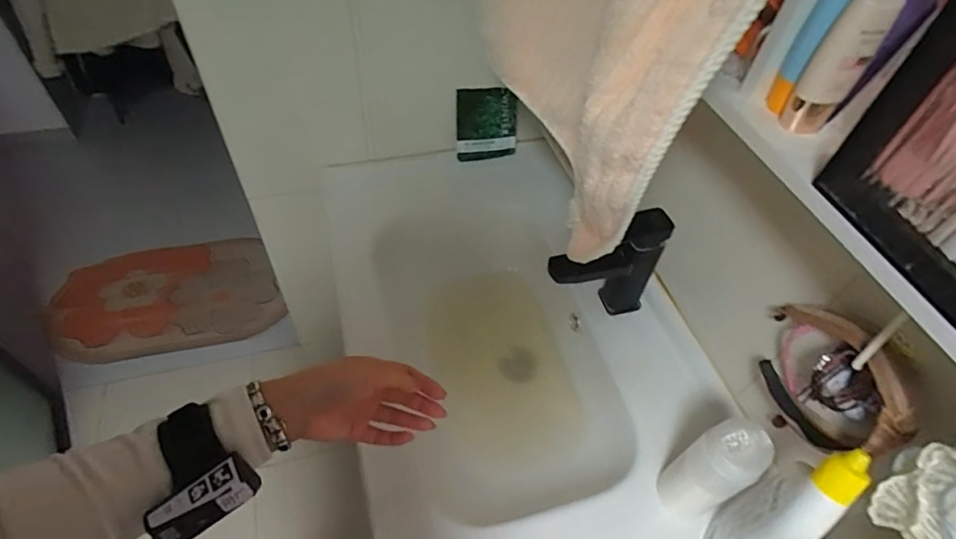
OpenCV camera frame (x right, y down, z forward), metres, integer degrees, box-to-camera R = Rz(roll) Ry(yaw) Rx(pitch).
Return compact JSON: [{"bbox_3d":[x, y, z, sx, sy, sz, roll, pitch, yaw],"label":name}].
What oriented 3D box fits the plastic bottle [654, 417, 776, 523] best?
[{"bbox_3d":[0.244,0.218,0.546,0.049,0.187,0.064,-25,57,-23],"label":"plastic bottle"}]

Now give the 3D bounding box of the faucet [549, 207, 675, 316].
[{"bbox_3d":[0.169,0.002,0.708,0.150,0.167,0.045,-9,52,-12],"label":"faucet"}]

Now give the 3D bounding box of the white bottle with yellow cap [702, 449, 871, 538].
[{"bbox_3d":[0.273,0.232,0.482,0.076,0.223,0.060,-20,55,-20],"label":"white bottle with yellow cap"}]

